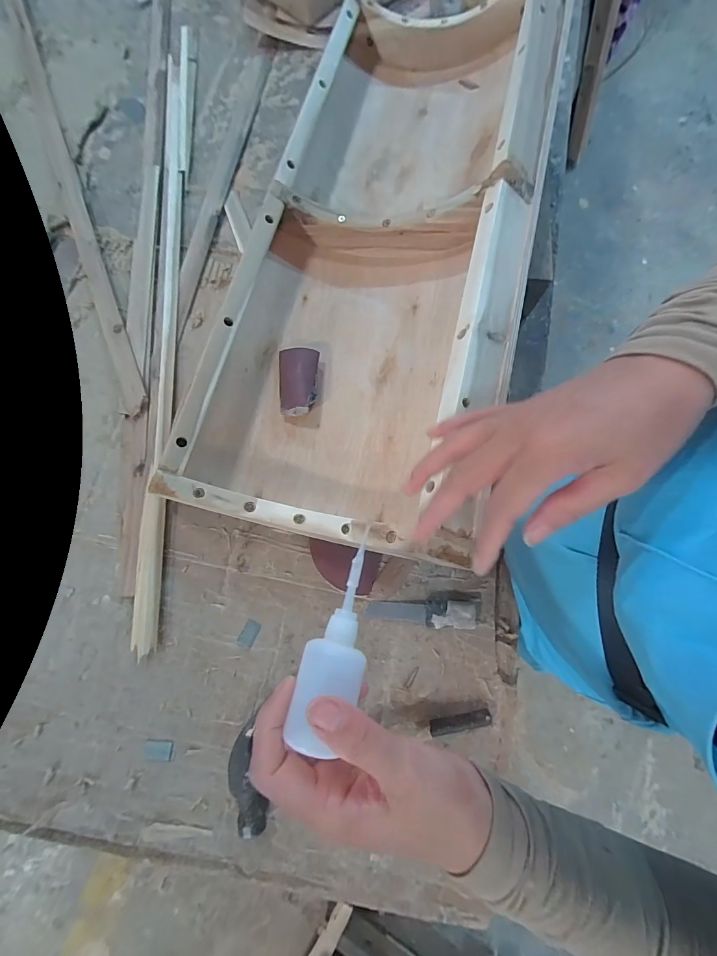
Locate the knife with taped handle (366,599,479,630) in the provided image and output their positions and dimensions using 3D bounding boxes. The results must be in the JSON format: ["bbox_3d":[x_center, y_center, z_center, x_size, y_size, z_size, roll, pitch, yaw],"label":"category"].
[{"bbox_3d":[0.062,0.135,0.381,0.107,0.012,0.026,3,77,-2],"label":"knife with taped handle"}]

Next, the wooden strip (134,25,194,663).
[{"bbox_3d":[-0.226,-0.231,0.454,0.027,0.013,0.816,-3,77,-1],"label":"wooden strip"}]

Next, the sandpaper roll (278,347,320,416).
[{"bbox_3d":[-0.065,-0.105,0.412,0.042,0.027,0.076,-1,77,-3],"label":"sandpaper roll"}]

